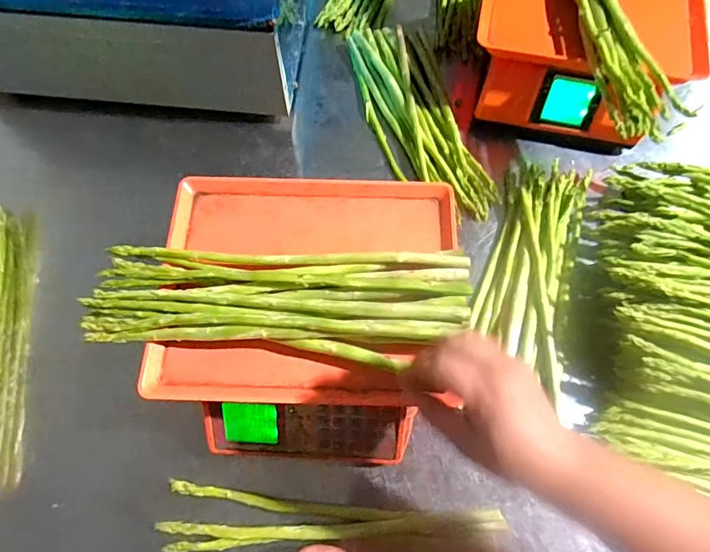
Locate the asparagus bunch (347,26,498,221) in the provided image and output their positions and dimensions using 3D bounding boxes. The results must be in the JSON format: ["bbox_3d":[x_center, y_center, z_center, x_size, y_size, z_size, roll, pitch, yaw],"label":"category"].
[{"bbox_3d":[0.090,-0.237,0.658,0.123,0.020,0.346,-14,69,-6],"label":"asparagus bunch"}]

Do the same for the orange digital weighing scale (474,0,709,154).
[{"bbox_3d":[0.319,-0.339,0.642,0.284,0.106,0.269,16,69,6],"label":"orange digital weighing scale"}]

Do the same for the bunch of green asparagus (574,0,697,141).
[{"bbox_3d":[0.318,-0.322,0.567,0.076,0.040,0.353,-4,69,-2],"label":"bunch of green asparagus"}]

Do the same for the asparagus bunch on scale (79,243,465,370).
[{"bbox_3d":[-0.070,0.023,0.422,0.347,0.032,0.107,0,69,2],"label":"asparagus bunch on scale"}]

